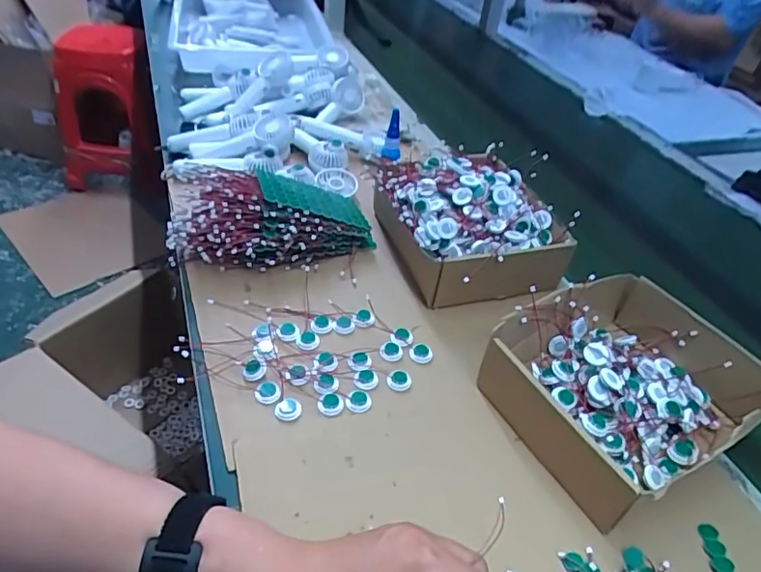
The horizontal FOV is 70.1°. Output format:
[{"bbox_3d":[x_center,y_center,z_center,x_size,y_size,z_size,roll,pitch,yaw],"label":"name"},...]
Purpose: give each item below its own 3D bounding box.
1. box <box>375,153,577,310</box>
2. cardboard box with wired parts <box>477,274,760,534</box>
[{"bbox_3d":[0.100,-0.079,0.665,0.199,0.097,0.212,-12,44,-17],"label":"box"},{"bbox_3d":[0.229,0.085,0.509,0.235,0.062,0.193,-20,47,-25],"label":"cardboard box with wired parts"}]

